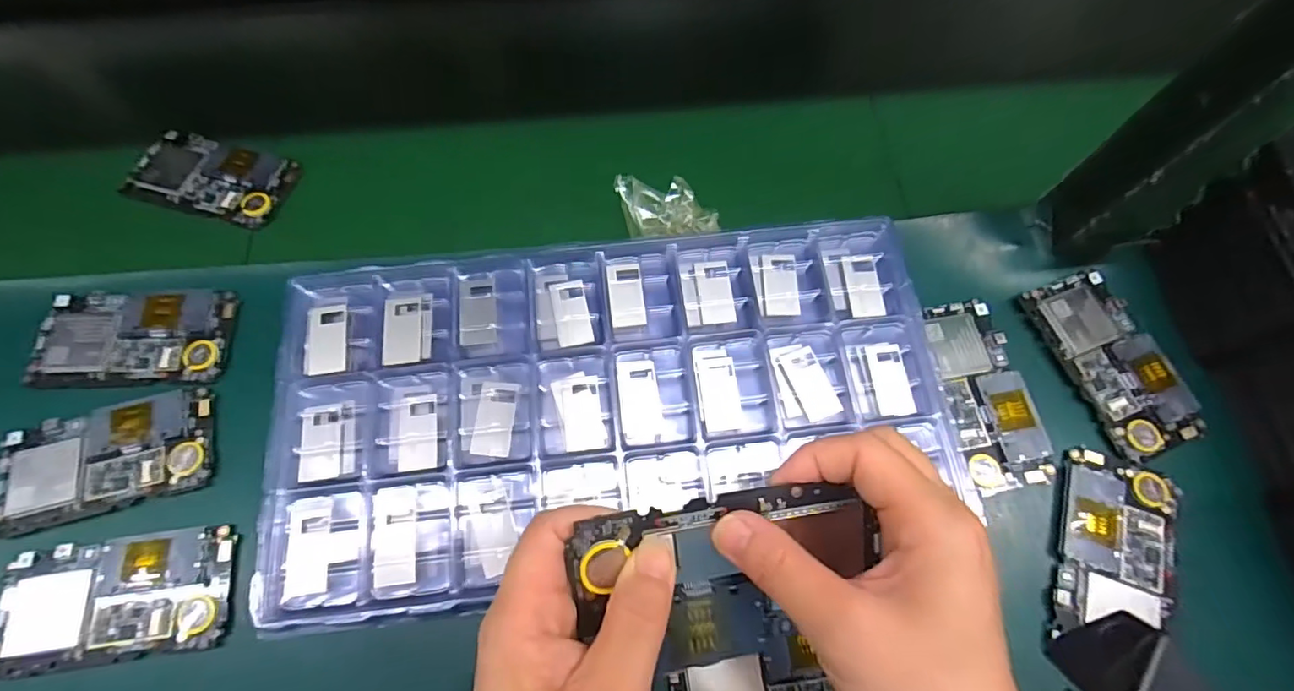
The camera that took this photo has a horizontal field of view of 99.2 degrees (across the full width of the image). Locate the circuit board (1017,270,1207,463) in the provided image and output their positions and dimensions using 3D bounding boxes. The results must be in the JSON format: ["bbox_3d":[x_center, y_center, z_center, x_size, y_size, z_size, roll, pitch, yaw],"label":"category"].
[{"bbox_3d":[0.313,0.009,0.368,0.066,0.010,0.124,-19,73,-7],"label":"circuit board"}]

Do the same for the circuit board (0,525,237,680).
[{"bbox_3d":[-0.305,0.145,0.317,0.123,0.012,0.065,-7,72,-3],"label":"circuit board"}]

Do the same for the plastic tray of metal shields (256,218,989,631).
[{"bbox_3d":[-0.021,0.029,0.338,0.388,0.033,0.202,-9,72,-4],"label":"plastic tray of metal shields"}]

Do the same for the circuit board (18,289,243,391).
[{"bbox_3d":[-0.345,-0.006,0.373,0.121,0.014,0.064,-3,72,-2],"label":"circuit board"}]

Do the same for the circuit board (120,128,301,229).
[{"bbox_3d":[-0.344,-0.132,0.434,0.118,0.010,0.065,17,72,4],"label":"circuit board"}]

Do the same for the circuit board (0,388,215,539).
[{"bbox_3d":[-0.337,0.070,0.344,0.122,0.011,0.066,-15,73,-6],"label":"circuit board"}]

